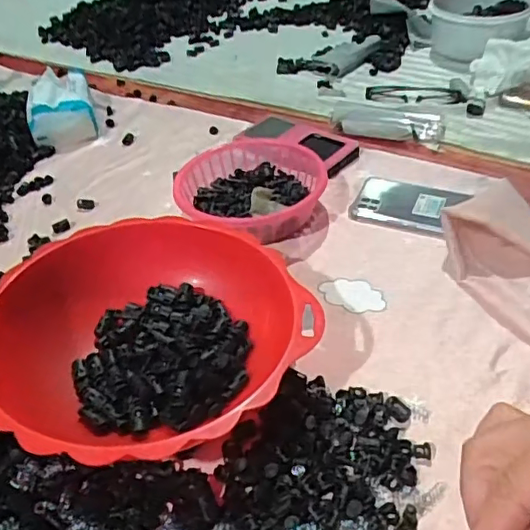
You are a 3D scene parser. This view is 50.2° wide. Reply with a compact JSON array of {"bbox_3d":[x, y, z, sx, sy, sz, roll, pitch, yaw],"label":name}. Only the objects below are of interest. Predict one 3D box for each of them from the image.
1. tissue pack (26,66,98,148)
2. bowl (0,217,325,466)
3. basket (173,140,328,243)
[{"bbox_3d":[-0.313,-0.245,0.865,0.094,0.071,0.153,-15,41,-10],"label":"tissue pack"},{"bbox_3d":[-0.096,0.064,0.459,0.241,0.093,0.231,-4,41,3],"label":"bowl"},{"bbox_3d":[-0.016,-0.088,0.657,0.168,0.046,0.190,1,41,9],"label":"basket"}]

